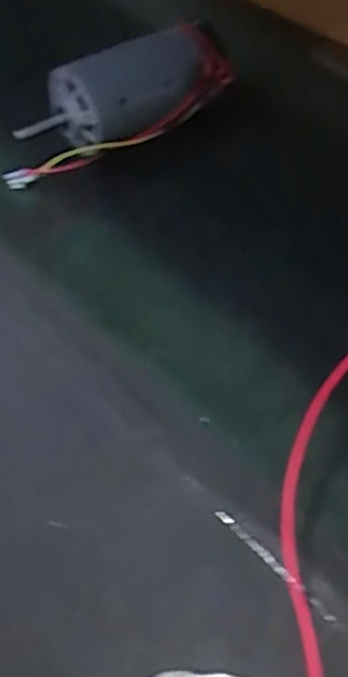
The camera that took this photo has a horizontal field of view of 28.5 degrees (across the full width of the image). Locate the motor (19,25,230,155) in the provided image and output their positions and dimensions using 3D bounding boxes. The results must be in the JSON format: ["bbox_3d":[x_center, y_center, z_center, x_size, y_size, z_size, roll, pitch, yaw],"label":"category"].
[{"bbox_3d":[-0.034,-0.217,0.595,0.184,0.058,0.071,-28,61,-19],"label":"motor"}]

